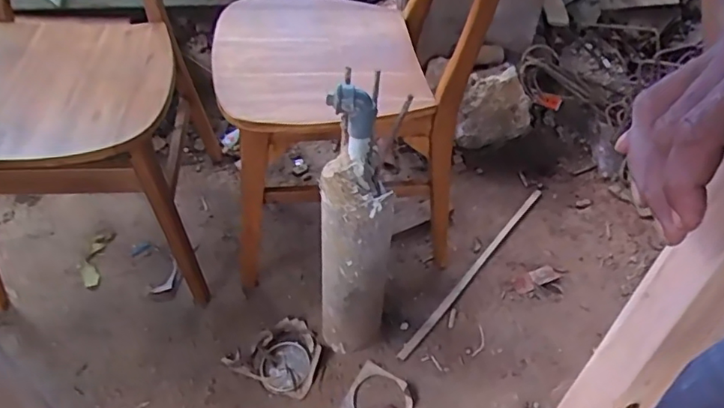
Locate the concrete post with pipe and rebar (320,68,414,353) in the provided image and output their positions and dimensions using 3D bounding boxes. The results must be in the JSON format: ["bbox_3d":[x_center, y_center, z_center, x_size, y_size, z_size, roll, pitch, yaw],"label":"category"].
[{"bbox_3d":[-0.006,0.047,0.905,0.114,0.545,0.128,3,49,-3],"label":"concrete post with pipe and rebar"}]

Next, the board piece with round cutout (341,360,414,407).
[{"bbox_3d":[0.033,0.369,1.034,0.118,0.013,0.113,24,51,16],"label":"board piece with round cutout"}]

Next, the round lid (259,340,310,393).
[{"bbox_3d":[-0.152,0.320,1.085,0.095,0.020,0.092,2,49,-2],"label":"round lid"}]

